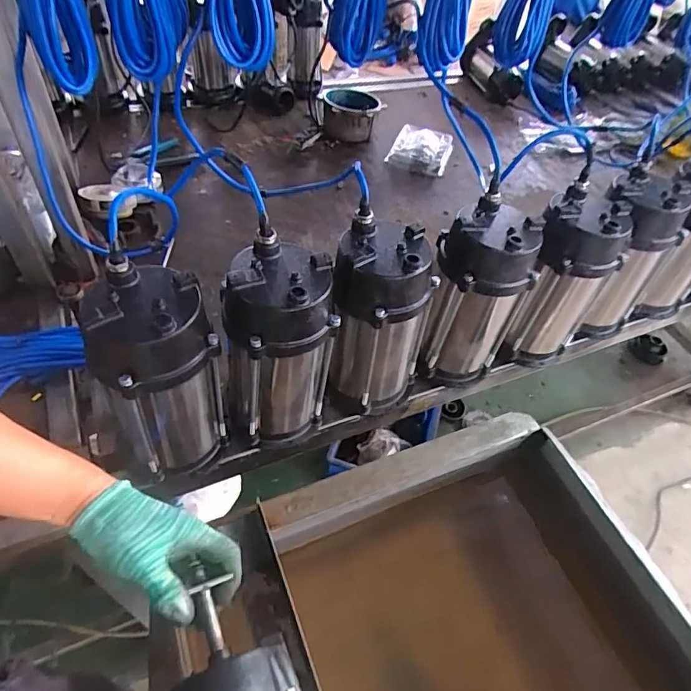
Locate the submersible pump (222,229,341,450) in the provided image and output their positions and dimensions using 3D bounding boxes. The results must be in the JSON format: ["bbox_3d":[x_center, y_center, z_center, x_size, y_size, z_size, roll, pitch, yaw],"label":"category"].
[{"bbox_3d":[-0.081,0.010,0.602,0.128,0.255,0.110,-5,51,-11],"label":"submersible pump"}]

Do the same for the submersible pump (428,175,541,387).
[{"bbox_3d":[0.178,-0.062,0.684,0.126,0.248,0.110,22,51,11],"label":"submersible pump"}]

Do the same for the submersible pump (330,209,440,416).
[{"bbox_3d":[0.042,-0.023,0.655,0.127,0.267,0.113,18,50,8],"label":"submersible pump"}]

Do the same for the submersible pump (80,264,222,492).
[{"bbox_3d":[-0.206,0.040,0.559,0.122,0.256,0.113,-9,52,-14],"label":"submersible pump"}]

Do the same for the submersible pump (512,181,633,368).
[{"bbox_3d":[0.318,-0.087,0.736,0.119,0.253,0.101,30,53,18],"label":"submersible pump"}]

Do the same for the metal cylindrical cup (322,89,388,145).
[{"bbox_3d":[0.014,-0.602,1.248,0.149,0.093,0.161,4,50,-4],"label":"metal cylindrical cup"}]

